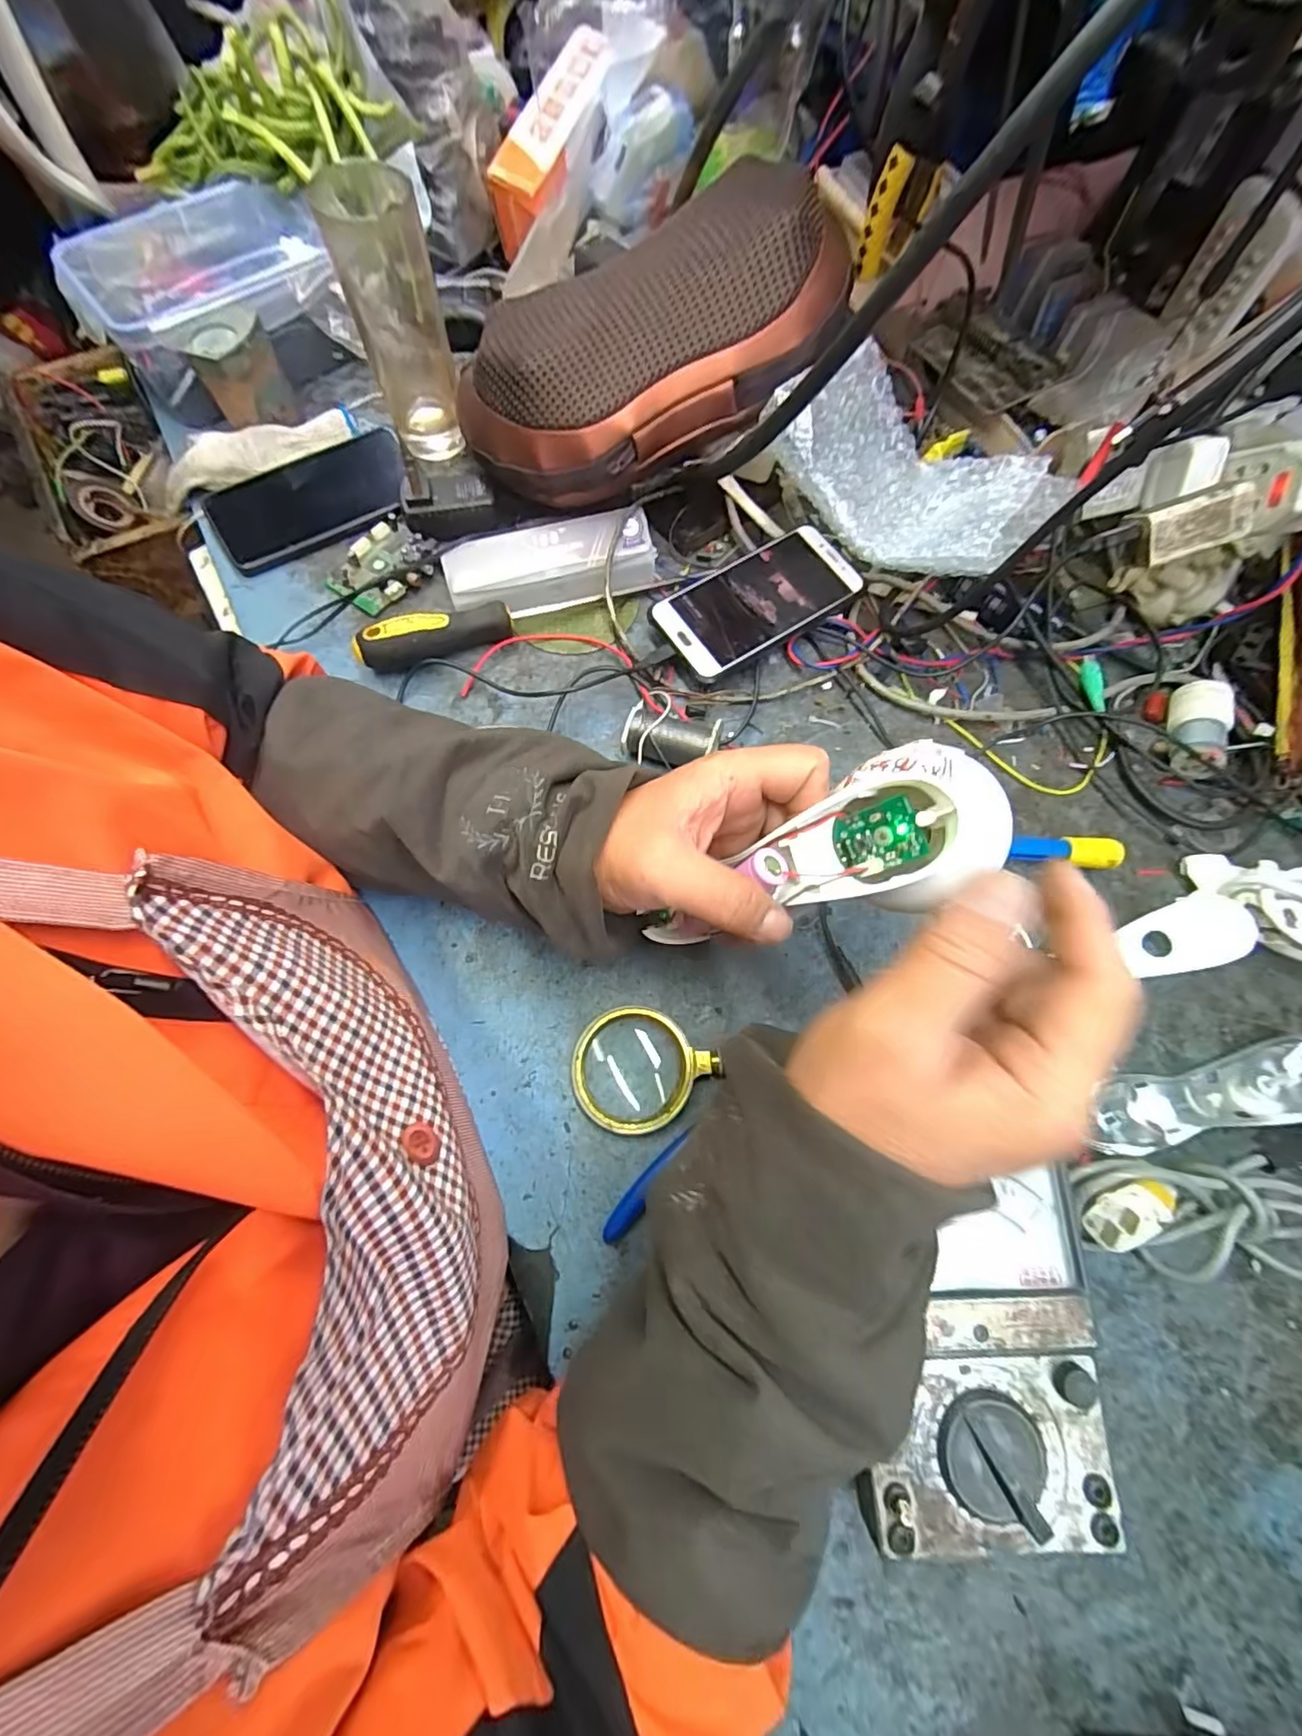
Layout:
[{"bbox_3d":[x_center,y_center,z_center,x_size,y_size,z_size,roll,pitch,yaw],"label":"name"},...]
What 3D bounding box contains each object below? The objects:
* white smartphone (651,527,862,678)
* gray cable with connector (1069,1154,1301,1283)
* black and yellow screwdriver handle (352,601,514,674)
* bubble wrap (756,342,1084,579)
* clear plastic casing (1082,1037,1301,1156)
[{"bbox_3d":[0.081,-0.203,0.440,0.148,0.010,0.075,-33,76,-12],"label":"white smartphone"},{"bbox_3d":[0.288,0.183,0.307,0.134,0.047,0.059,0,71,-2],"label":"gray cable with connector"},{"bbox_3d":[-0.155,-0.164,0.419,0.110,0.032,0.030,-17,73,-8],"label":"black and yellow screwdriver handle"},{"bbox_3d":[0.164,-0.259,0.382,0.181,0.043,0.100,41,75,11],"label":"bubble wrap"},{"bbox_3d":[0.325,0.133,0.338,0.155,0.028,0.040,-10,72,-5],"label":"clear plastic casing"}]

